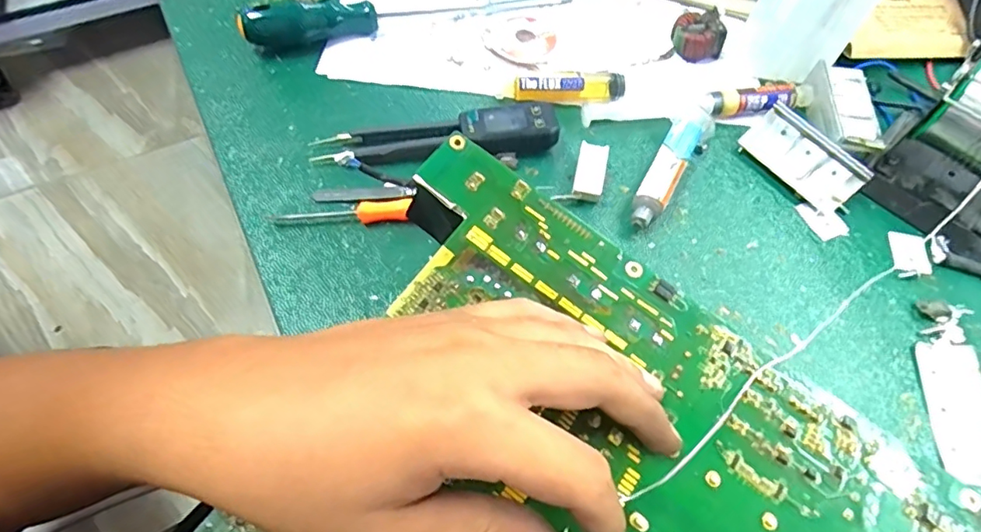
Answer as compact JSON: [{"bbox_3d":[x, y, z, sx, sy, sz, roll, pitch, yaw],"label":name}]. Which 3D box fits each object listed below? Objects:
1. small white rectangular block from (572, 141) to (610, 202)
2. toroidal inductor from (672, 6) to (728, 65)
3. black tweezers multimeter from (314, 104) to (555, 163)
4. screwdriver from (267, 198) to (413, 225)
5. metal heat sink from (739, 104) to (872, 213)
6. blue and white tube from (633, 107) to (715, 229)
[{"bbox_3d":[0.060,-0.055,0.324,0.017,0.017,0.033,13,62,3],"label":"small white rectangular block"},{"bbox_3d":[0.148,-0.163,0.383,0.028,0.021,0.028,-10,63,-9],"label":"toroidal inductor"},{"bbox_3d":[-0.032,-0.079,0.328,0.144,0.019,0.029,-6,62,-7],"label":"black tweezers multimeter"},{"bbox_3d":[-0.083,-0.030,0.303,0.077,0.011,0.012,1,62,-3],"label":"screwdriver"},{"bbox_3d":[0.191,-0.065,0.333,0.030,0.024,0.070,-38,70,-21],"label":"metal heat sink"},{"bbox_3d":[0.109,-0.061,0.329,0.021,0.020,0.099,32,65,13],"label":"blue and white tube"}]

